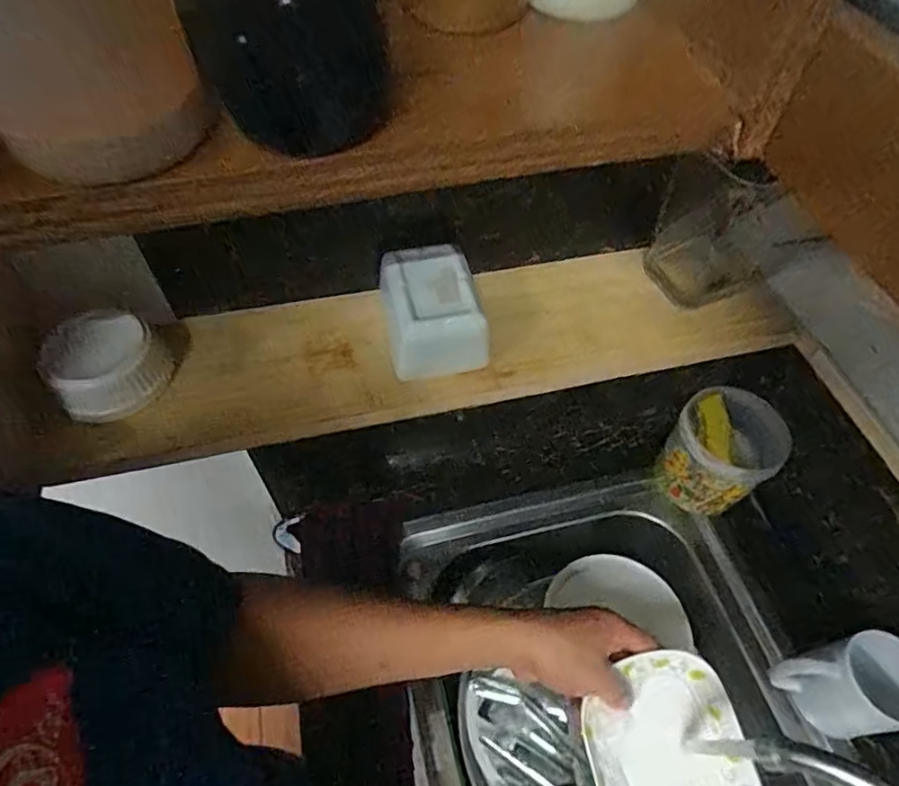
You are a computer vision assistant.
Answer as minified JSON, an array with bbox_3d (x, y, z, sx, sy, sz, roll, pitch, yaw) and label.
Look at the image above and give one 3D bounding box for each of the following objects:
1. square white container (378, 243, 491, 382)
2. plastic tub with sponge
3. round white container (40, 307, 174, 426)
[{"bbox_3d":[-0.013,-0.053,0.372,0.059,0.042,0.077,-13,57,-11],"label":"square white container"},{"bbox_3d":[0.317,0.072,0.673,0.109,0.113,0.106,40,63,22],"label":"plastic tub with sponge"},{"bbox_3d":[-0.207,-0.021,0.340,0.061,0.040,0.059,1,55,-1],"label":"round white container"}]

